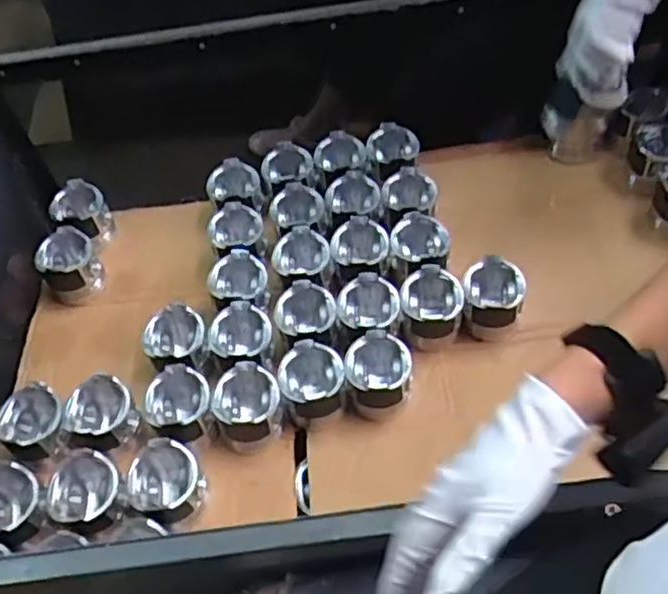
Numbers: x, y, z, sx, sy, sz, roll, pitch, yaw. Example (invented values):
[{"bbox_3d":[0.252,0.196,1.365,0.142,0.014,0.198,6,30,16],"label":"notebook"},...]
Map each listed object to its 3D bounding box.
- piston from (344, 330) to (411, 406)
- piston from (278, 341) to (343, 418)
[{"bbox_3d":[0.056,0.093,0.866,0.080,0.058,0.087,-3,53,4],"label":"piston"},{"bbox_3d":[-0.027,0.108,0.869,0.079,0.075,0.085,-3,53,4],"label":"piston"}]

